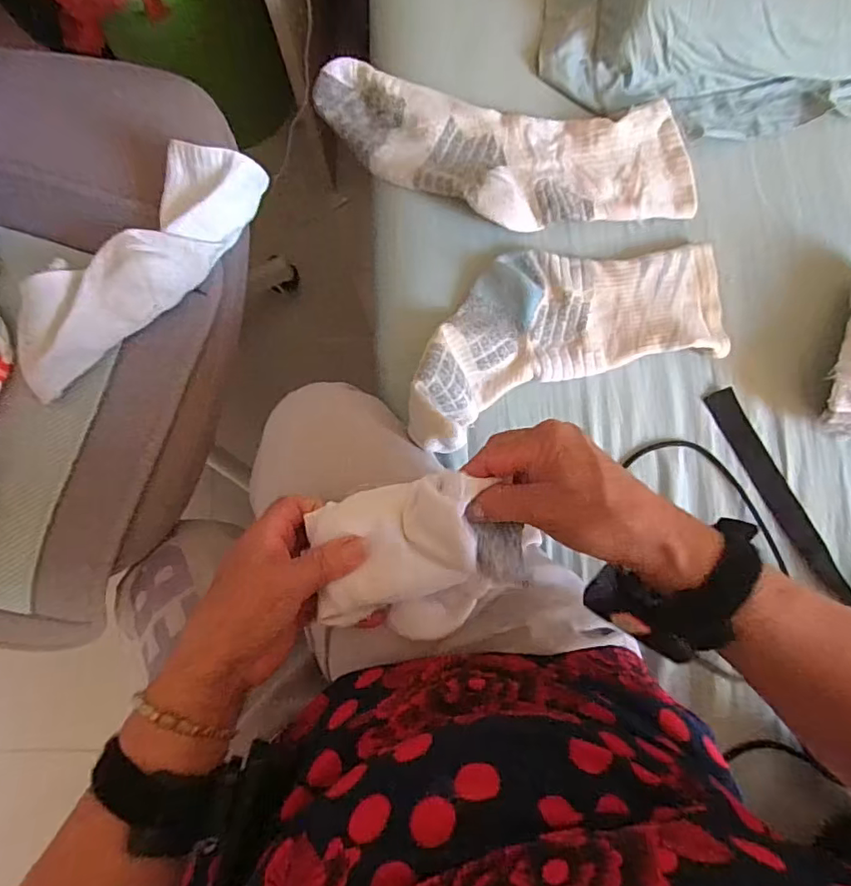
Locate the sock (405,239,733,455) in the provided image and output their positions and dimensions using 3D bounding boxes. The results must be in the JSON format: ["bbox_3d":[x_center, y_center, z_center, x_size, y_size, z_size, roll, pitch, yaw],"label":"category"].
[{"bbox_3d":[0.119,-0.106,0.472,0.306,0.071,0.137,-20,83,-2],"label":"sock"}]

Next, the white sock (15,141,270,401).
[{"bbox_3d":[-0.245,-0.152,0.474,0.077,0.051,0.260,39,85,5],"label":"white sock"}]

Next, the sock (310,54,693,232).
[{"bbox_3d":[0.073,-0.261,0.501,0.343,0.037,0.133,6,81,-2],"label":"sock"}]

